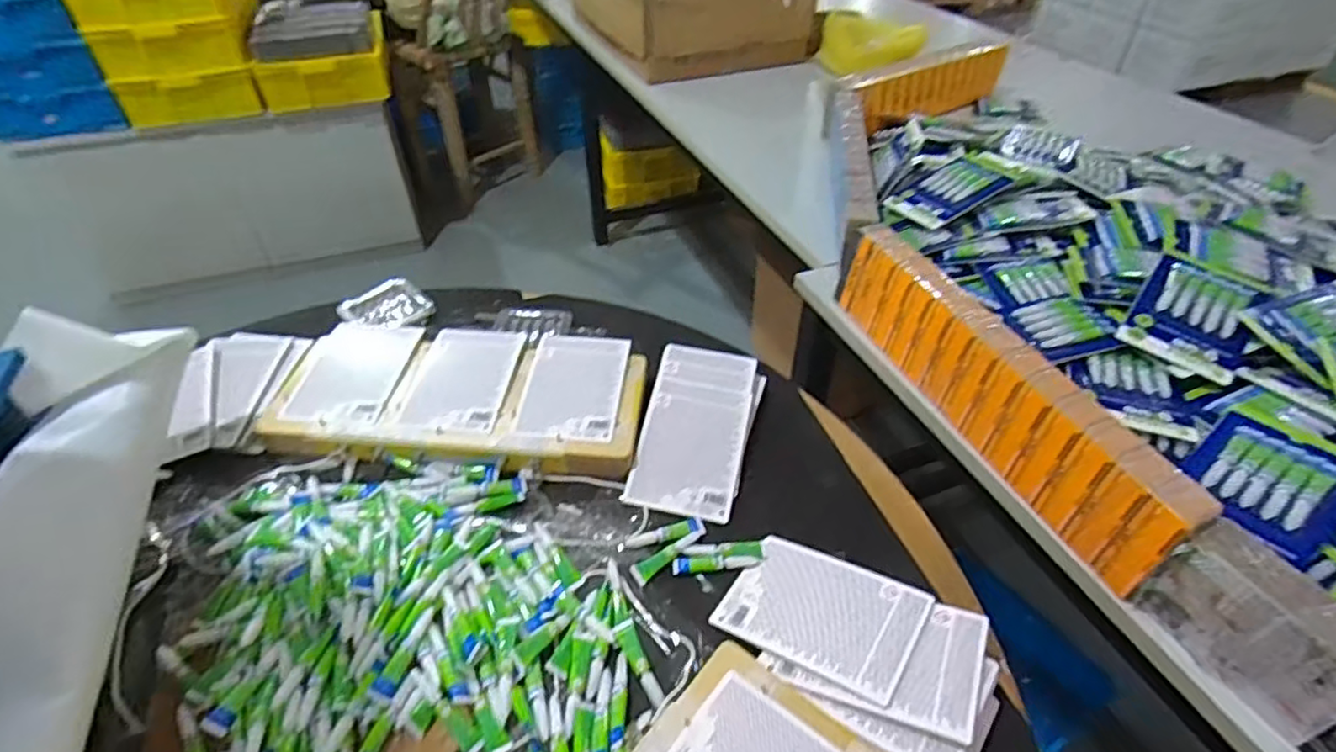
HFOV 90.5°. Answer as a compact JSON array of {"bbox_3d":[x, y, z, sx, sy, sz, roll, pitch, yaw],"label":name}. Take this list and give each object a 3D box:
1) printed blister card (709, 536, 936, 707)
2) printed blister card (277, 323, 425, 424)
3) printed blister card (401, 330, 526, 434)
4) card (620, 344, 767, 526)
[{"bbox_3d":[0.140,0.212,0.606,0.167,0.007,0.119,13,44,36],"label":"printed blister card"},{"bbox_3d":[-0.384,-0.008,0.814,0.125,0.006,0.179,0,42,1],"label":"printed blister card"},{"bbox_3d":[-0.245,-0.002,0.799,0.114,0.010,0.169,3,42,3],"label":"printed blister card"},{"bbox_3d":[0.035,0.058,0.768,0.121,0.013,0.224,10,54,10],"label":"card"}]

